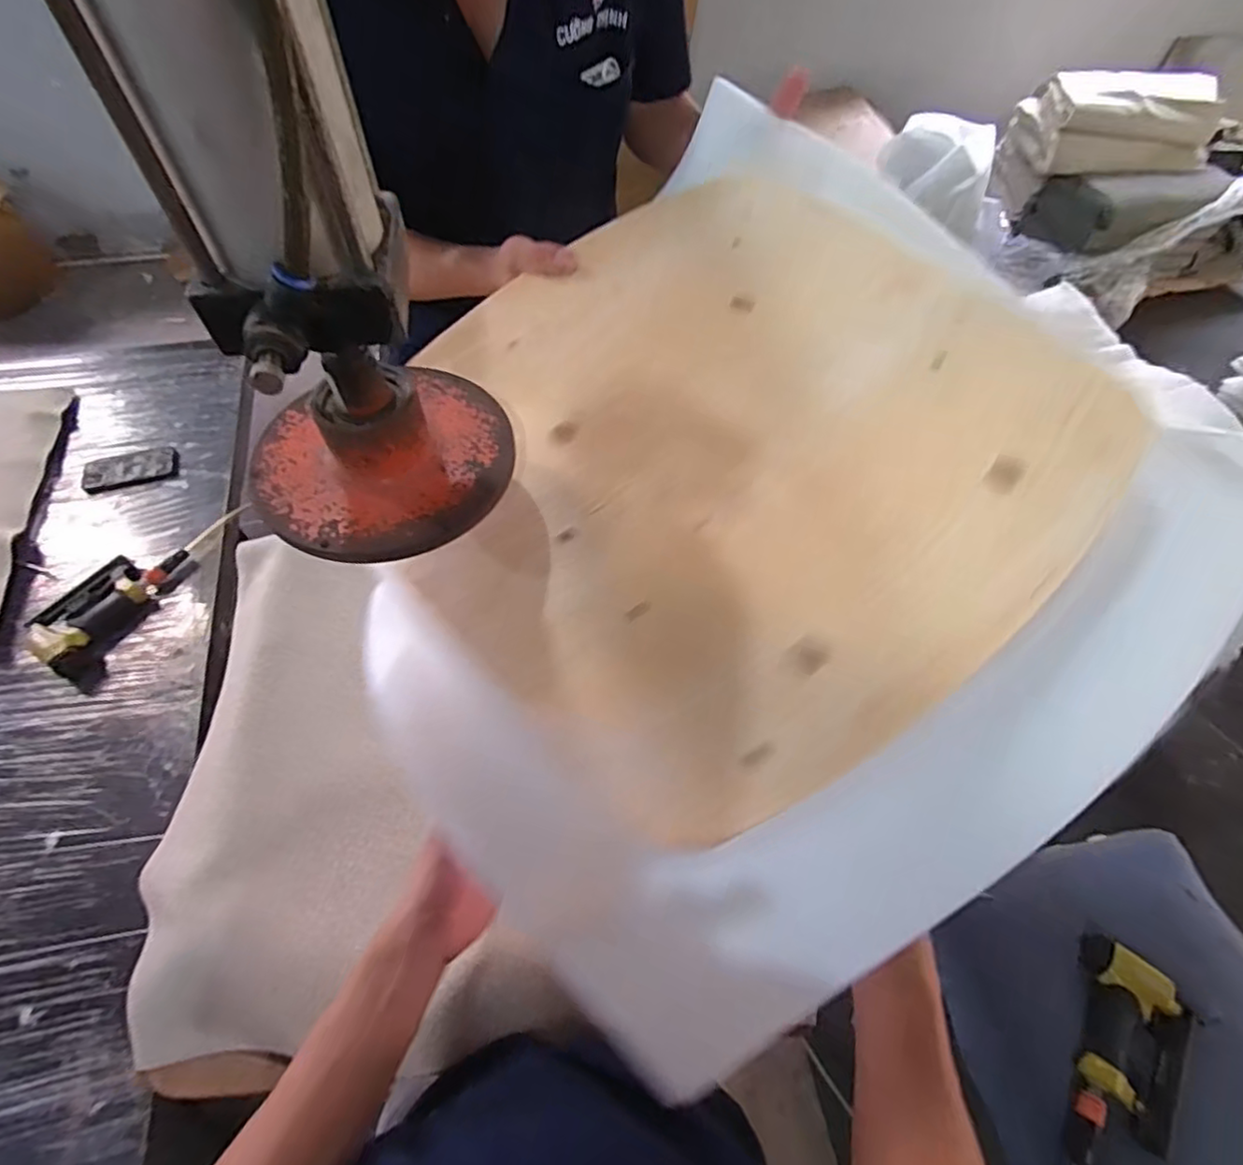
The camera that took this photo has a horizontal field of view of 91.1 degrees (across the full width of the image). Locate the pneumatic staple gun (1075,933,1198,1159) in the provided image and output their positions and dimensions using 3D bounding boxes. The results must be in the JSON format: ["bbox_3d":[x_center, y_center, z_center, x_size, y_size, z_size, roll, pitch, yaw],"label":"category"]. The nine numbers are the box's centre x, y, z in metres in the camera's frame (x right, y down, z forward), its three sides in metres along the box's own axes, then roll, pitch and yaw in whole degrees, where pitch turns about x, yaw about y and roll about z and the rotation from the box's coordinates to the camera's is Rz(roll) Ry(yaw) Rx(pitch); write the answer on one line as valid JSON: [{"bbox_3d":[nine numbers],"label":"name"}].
[{"bbox_3d":[0.646,0.583,0.768,0.127,0.048,0.215,26,60,14],"label":"pneumatic staple gun"}]

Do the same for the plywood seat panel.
[{"bbox_3d":[0.072,-0.101,0.416,0.407,0.080,0.418,40,65,21],"label":"plywood seat panel"}]

